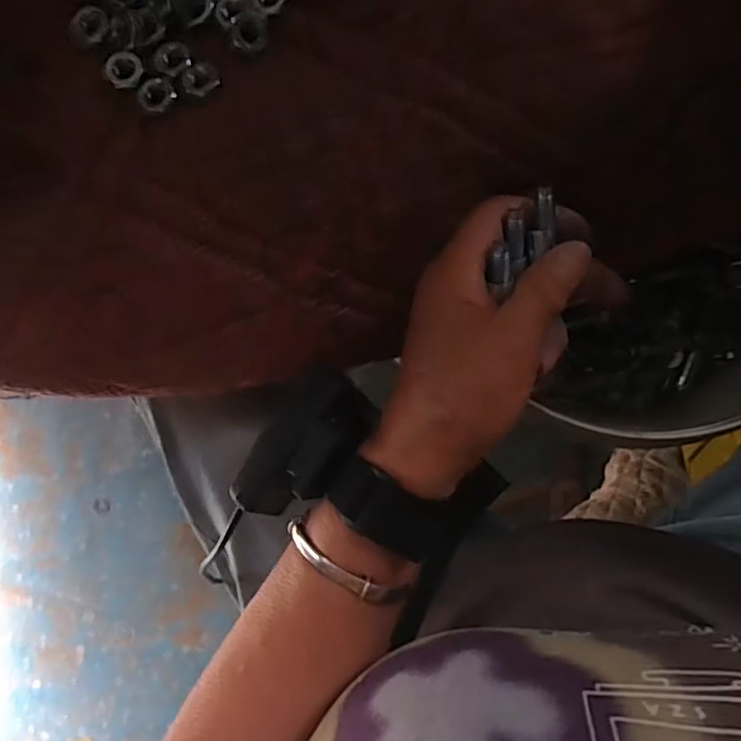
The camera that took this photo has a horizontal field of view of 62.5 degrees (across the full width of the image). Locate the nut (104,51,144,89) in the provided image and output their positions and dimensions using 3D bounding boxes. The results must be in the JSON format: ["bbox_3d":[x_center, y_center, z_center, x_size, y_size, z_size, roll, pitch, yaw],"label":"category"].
[{"bbox_3d":[-0.107,-0.130,0.265,0.016,0.005,0.016,0,91,7],"label":"nut"}]

